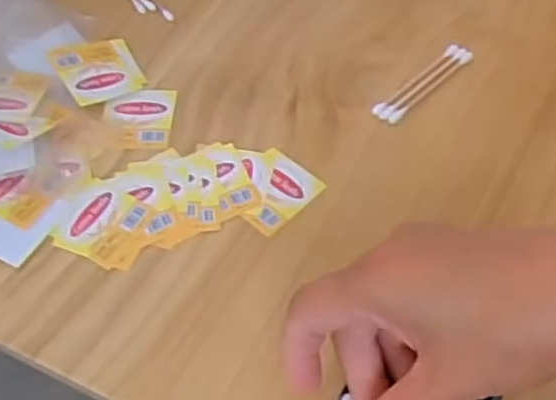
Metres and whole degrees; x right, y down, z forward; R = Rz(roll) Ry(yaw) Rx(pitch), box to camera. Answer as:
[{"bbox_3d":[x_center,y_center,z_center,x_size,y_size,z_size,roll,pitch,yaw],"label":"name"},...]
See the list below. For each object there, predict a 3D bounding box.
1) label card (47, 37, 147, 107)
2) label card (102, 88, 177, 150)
[{"bbox_3d":[-0.104,-0.076,0.441,0.045,0.004,0.048,-20,61,-29],"label":"label card"},{"bbox_3d":[-0.078,-0.046,0.425,0.038,0.004,0.042,-1,55,-1],"label":"label card"}]

